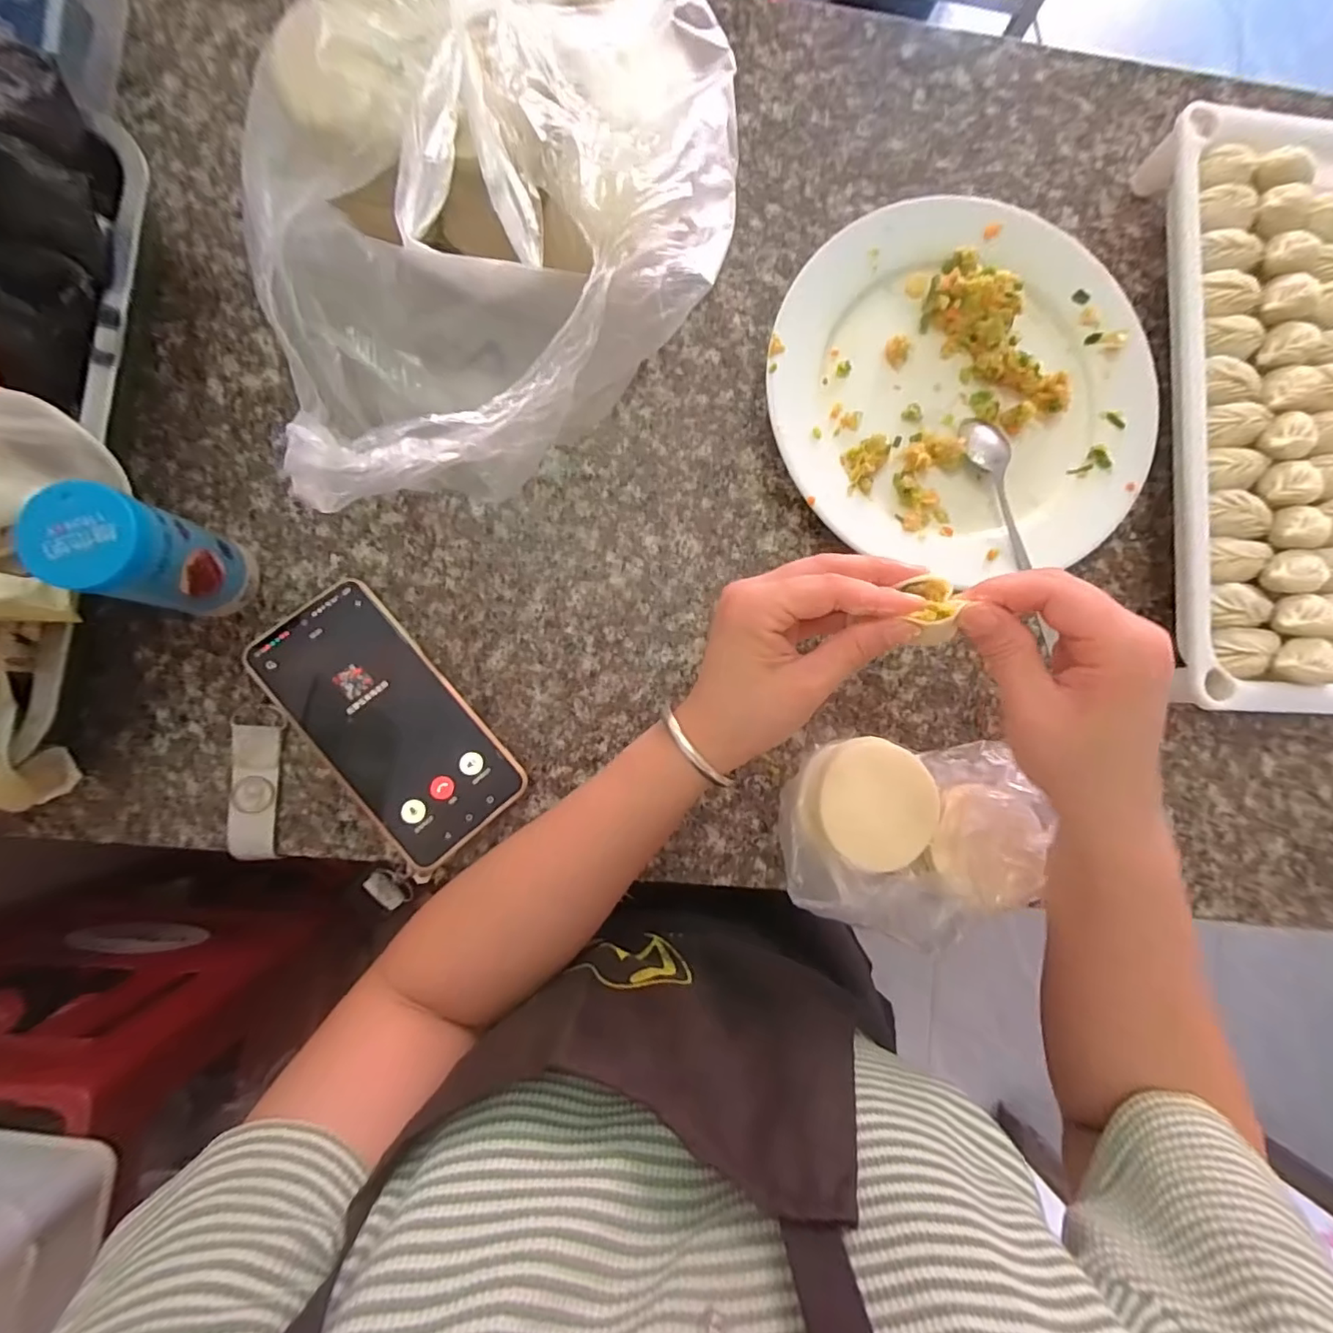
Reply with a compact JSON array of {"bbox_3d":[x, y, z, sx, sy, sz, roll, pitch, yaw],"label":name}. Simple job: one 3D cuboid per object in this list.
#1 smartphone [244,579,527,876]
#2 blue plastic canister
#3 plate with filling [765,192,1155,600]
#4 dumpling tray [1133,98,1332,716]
[{"bbox_3d":[-0.163,0.034,0.325,0.082,0.013,0.165,-41,90,-6],"label":"smartphone"},{"bbox_3d":[-0.266,-0.057,0.289,0.050,0.087,0.047,22,85,-3],"label":"blue plastic canister"},{"bbox_3d":[0.184,-0.173,0.354,0.234,0.022,0.231,0,86,-4],"label":"plate with filling"},{"bbox_3d":[0.447,-0.168,0.366,0.264,0.052,0.395,3,86,-4],"label":"dumpling tray"}]

